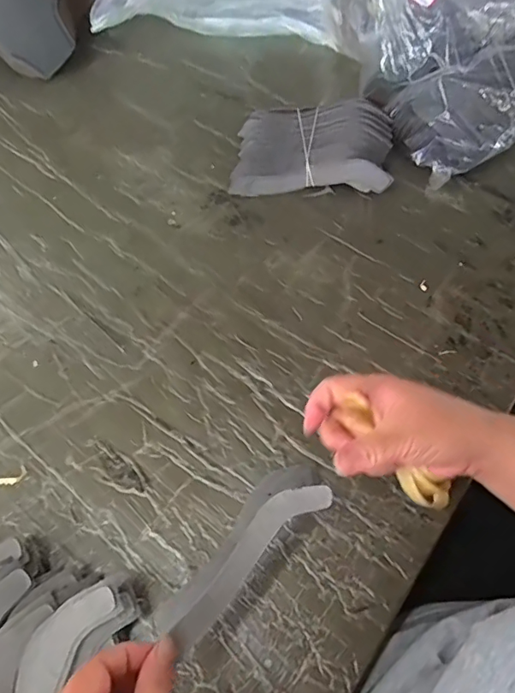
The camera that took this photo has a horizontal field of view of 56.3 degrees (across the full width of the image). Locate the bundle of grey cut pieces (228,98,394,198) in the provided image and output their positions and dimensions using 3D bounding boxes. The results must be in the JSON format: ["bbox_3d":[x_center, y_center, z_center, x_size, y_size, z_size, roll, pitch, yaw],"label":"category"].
[{"bbox_3d":[0.066,-0.237,0.575,0.182,0.043,0.120,0,61,1],"label":"bundle of grey cut pieces"}]

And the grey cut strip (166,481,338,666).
[{"bbox_3d":[-0.004,0.139,0.318,0.030,0.012,0.131,40,79,20],"label":"grey cut strip"}]

